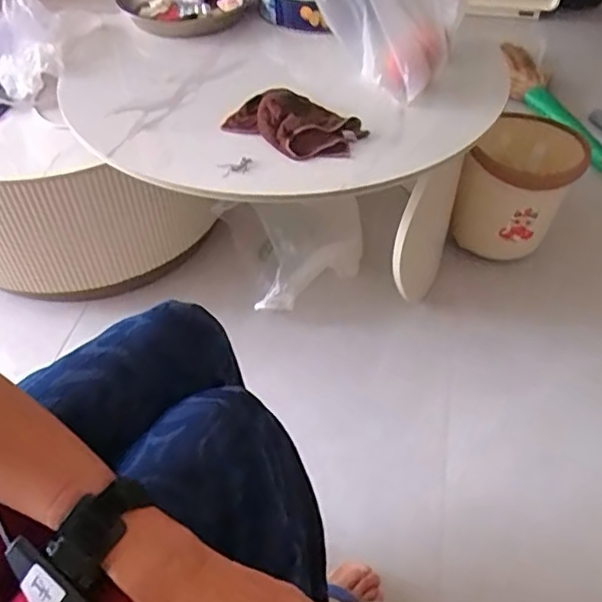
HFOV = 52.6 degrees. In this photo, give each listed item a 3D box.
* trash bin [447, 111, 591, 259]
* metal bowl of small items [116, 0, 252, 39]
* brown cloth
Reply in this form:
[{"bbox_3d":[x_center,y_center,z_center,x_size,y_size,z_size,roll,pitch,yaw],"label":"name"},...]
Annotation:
[{"bbox_3d":[0.458,-0.229,1.300,0.206,0.250,0.211,21,52,19],"label":"trash bin"},{"bbox_3d":[-0.224,-0.603,1.216,0.205,0.057,0.247,20,52,18],"label":"metal bowl of small items"},{"bbox_3d":[-0.009,-0.279,0.933,0.197,0.041,0.124,31,56,26],"label":"brown cloth"}]

